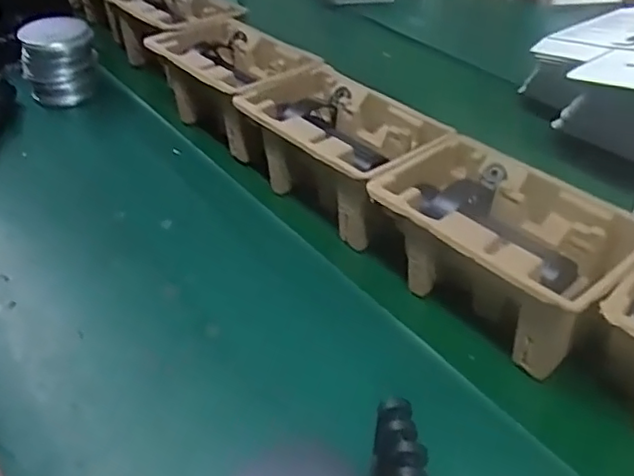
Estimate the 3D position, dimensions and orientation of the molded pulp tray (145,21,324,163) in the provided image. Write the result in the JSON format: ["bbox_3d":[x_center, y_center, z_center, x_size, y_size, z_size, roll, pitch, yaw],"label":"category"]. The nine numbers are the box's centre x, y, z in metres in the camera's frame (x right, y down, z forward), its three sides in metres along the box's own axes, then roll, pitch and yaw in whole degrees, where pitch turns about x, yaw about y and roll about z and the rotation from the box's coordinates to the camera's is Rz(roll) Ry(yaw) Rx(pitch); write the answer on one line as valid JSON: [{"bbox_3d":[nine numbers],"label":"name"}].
[{"bbox_3d":[-0.111,-0.208,0.851,0.155,0.111,0.215,-30,51,-30],"label":"molded pulp tray"}]

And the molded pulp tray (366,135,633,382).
[{"bbox_3d":[0.170,0.010,0.587,0.145,0.100,0.227,-31,48,-32],"label":"molded pulp tray"}]

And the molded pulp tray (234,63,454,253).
[{"bbox_3d":[0.021,-0.104,0.728,0.149,0.104,0.243,-28,47,-30],"label":"molded pulp tray"}]

